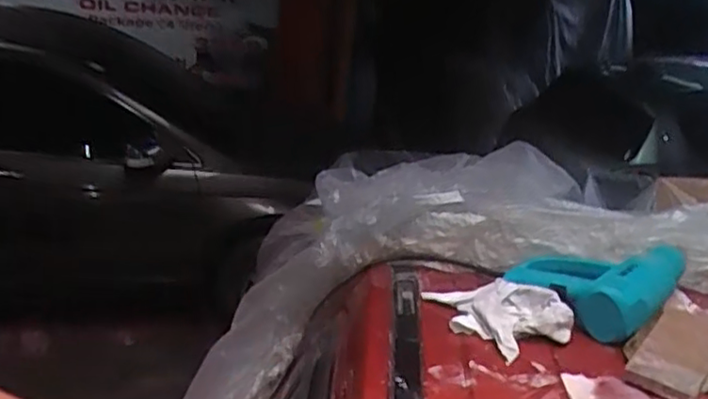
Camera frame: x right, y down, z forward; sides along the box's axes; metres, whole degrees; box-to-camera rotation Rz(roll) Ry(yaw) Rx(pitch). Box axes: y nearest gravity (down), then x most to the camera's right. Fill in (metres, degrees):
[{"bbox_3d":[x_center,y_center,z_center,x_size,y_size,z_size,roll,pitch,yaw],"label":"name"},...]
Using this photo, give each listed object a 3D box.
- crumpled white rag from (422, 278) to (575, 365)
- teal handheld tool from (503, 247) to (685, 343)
[{"bbox_3d":[0.181,0.136,0.867,0.115,0.048,0.190,-17,30,-32],"label":"crumpled white rag"},{"bbox_3d":[0.348,0.099,0.930,0.193,0.069,0.227,22,32,38],"label":"teal handheld tool"}]

